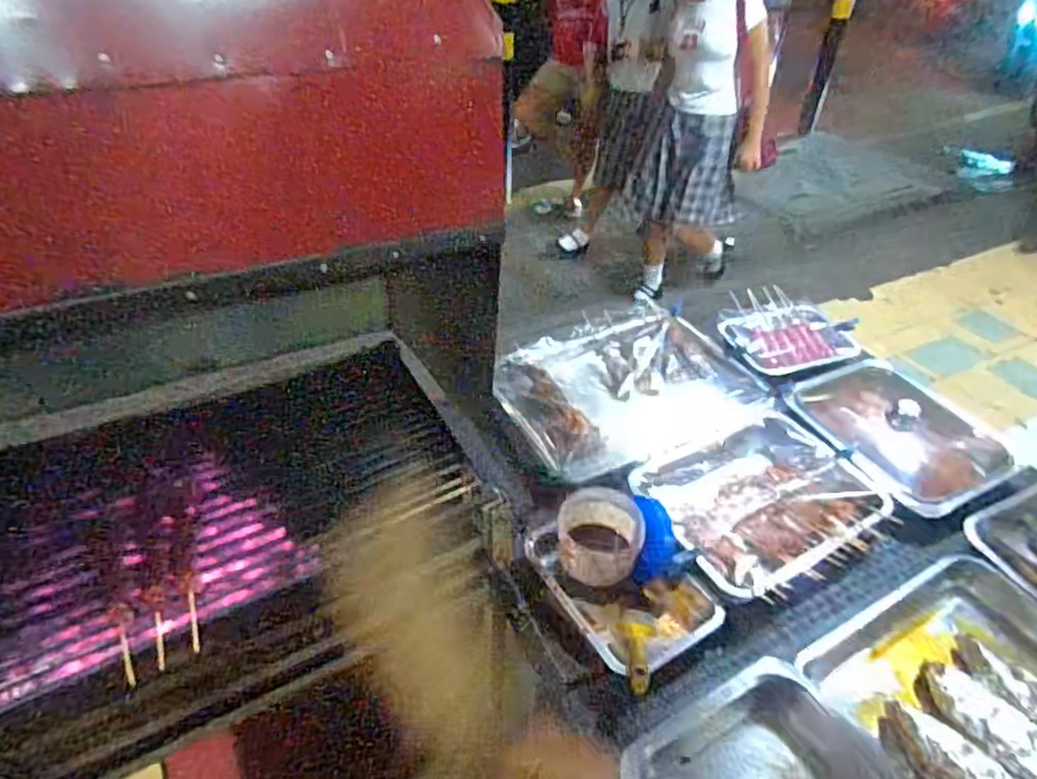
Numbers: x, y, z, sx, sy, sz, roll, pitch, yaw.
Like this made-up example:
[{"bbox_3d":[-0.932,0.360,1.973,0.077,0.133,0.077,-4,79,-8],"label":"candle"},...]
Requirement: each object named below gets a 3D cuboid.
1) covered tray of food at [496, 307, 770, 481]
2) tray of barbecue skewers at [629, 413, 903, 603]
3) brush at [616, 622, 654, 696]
[{"bbox_3d":[0.200,-0.006,1.274,0.484,0.043,0.384,-18,45,-22],"label":"covered tray of food"},{"bbox_3d":[0.381,0.167,1.034,0.355,0.042,0.290,-20,46,-23],"label":"tray of barbecue skewers"},{"bbox_3d":[0.153,0.341,0.849,0.049,0.023,0.110,6,18,4],"label":"brush"}]

